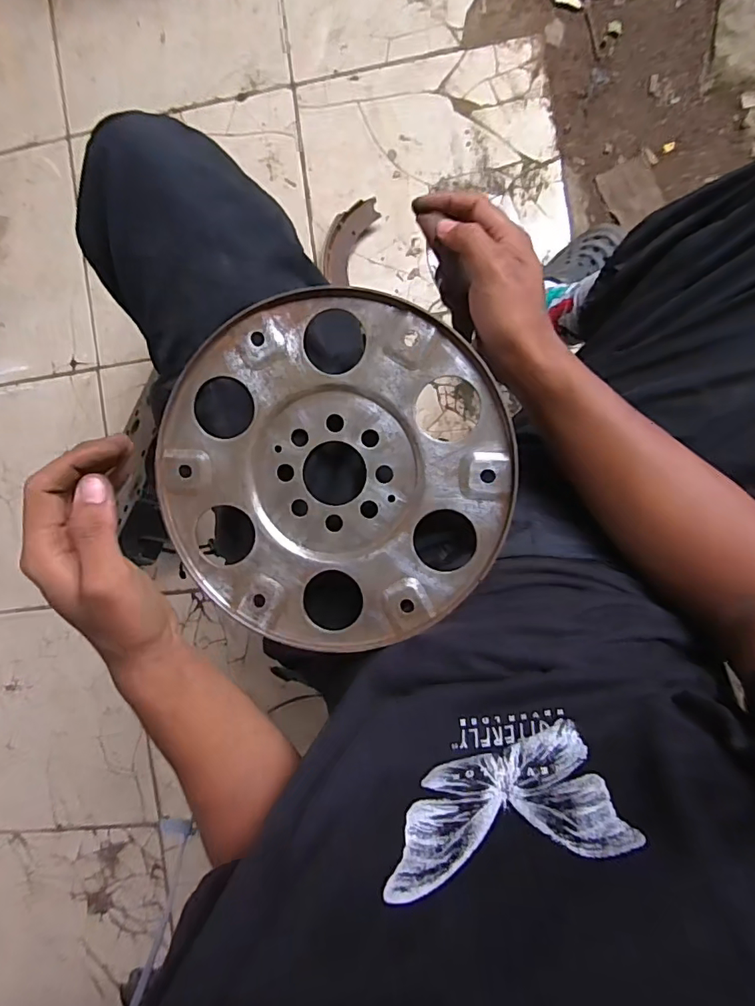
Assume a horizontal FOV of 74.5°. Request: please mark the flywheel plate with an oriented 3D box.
[{"bbox_3d":[-0.033,-0.022,0.377,0.261,0.020,0.259,0,92,7],"label":"flywheel plate"}]

